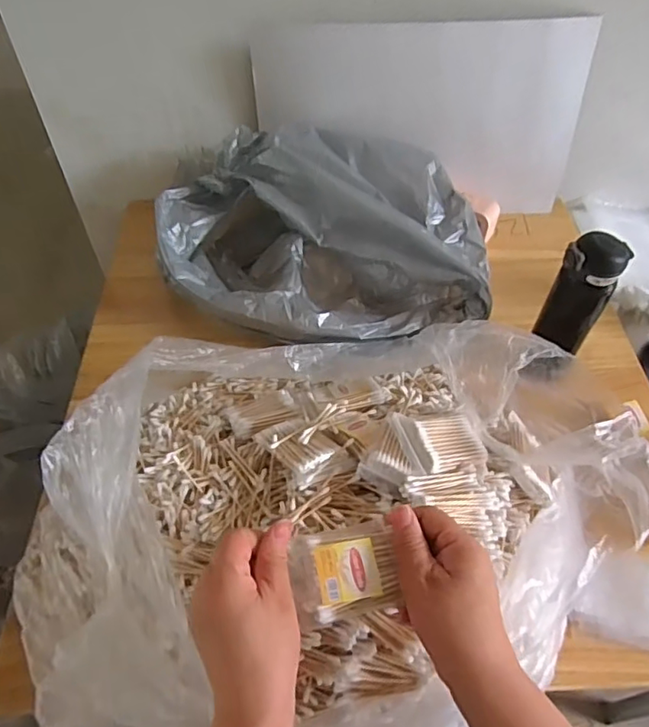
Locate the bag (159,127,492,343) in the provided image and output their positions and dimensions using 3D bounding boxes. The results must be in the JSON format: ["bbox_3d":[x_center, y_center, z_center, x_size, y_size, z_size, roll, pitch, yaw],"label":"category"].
[{"bbox_3d":[-0.003,-0.178,0.785,0.455,0.184,0.305,4,51,3],"label":"bag"}]

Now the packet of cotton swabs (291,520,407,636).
[{"bbox_3d":[0.014,0.148,0.398,0.070,0.021,0.059,-12,52,-9],"label":"packet of cotton swabs"}]

